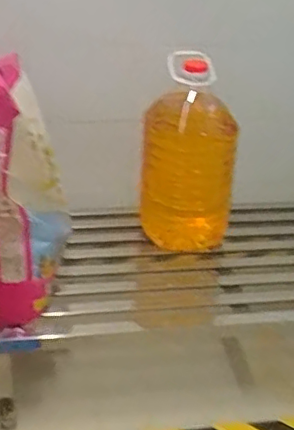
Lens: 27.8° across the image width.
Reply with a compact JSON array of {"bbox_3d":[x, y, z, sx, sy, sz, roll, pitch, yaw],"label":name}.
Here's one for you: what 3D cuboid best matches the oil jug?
[{"bbox_3d":[0.113,-0.148,1.648,0.266,0.549,0.239,5,29,5],"label":"oil jug"}]

